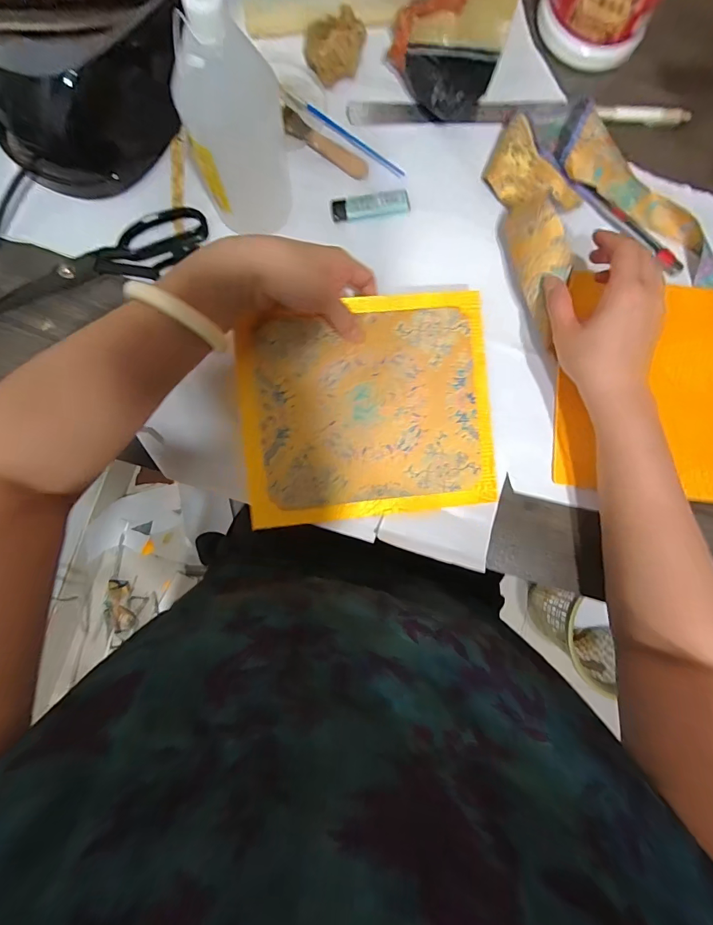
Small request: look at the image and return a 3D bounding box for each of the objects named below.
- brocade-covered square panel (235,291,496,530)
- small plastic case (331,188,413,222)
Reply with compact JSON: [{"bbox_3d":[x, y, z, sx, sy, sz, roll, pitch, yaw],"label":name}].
[{"bbox_3d":[0.010,-0.050,0.376,0.228,0.006,0.195,-6,92,-4],"label":"brocade-covered square panel"},{"bbox_3d":[0.015,-0.262,0.411,0.078,0.010,0.022,-10,85,-4],"label":"small plastic case"}]

